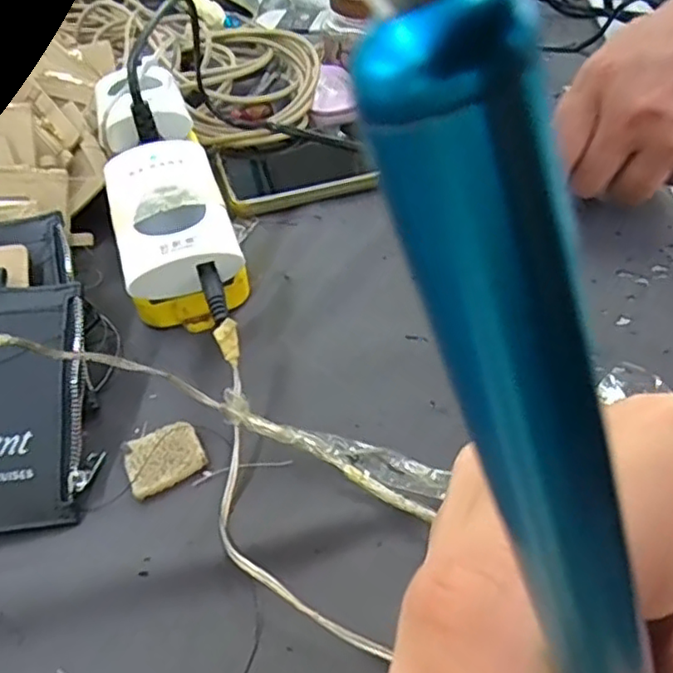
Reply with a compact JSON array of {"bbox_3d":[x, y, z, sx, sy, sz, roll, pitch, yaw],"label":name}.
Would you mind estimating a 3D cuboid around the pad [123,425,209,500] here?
[{"bbox_3d":[-0.073,0.050,0.278,0.031,0.004,0.027,-22,47,-17],"label":"pad"}]

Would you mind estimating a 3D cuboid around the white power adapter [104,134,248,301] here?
[{"bbox_3d":[-0.083,-0.061,0.325,0.054,0.027,0.091,-15,45,-11],"label":"white power adapter"}]

